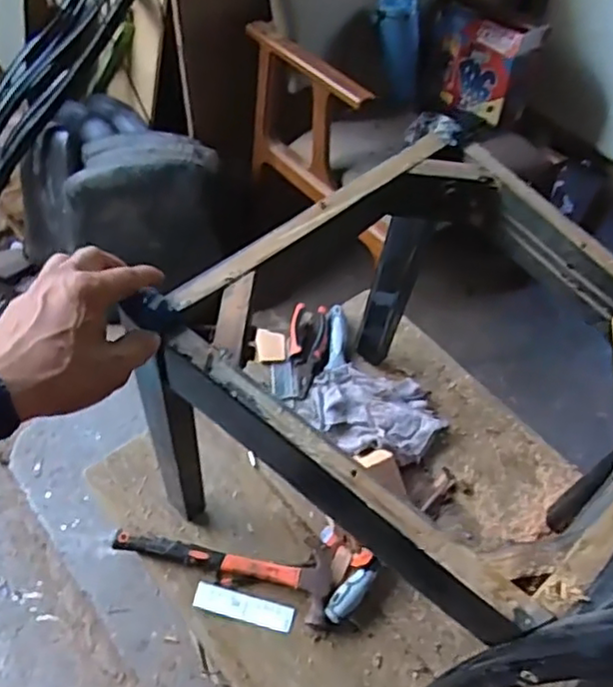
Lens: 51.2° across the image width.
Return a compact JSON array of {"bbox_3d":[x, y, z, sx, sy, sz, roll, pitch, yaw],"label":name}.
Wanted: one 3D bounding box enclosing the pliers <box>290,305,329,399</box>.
[{"bbox_3d":[0.003,0.007,0.998,0.059,0.020,0.165,6,55,-4],"label":"pliers"}]

